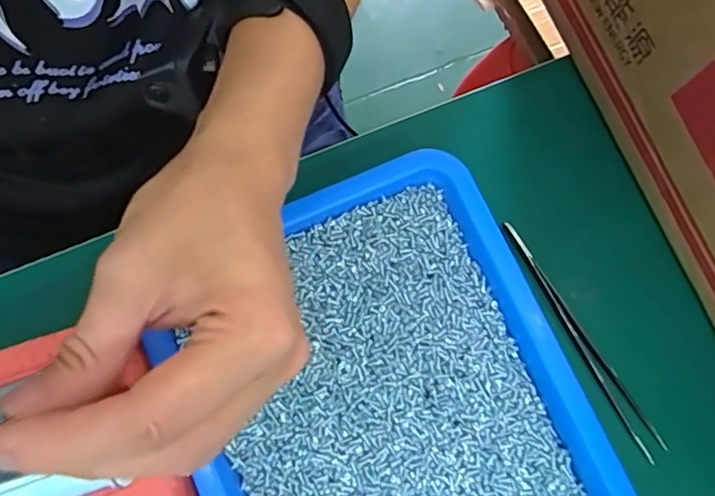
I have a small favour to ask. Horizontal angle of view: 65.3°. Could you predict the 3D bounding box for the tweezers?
[{"bbox_3d":[0.114,0.045,0.285,0.009,0.013,0.135,-31,81,-7],"label":"tweezers"}]

